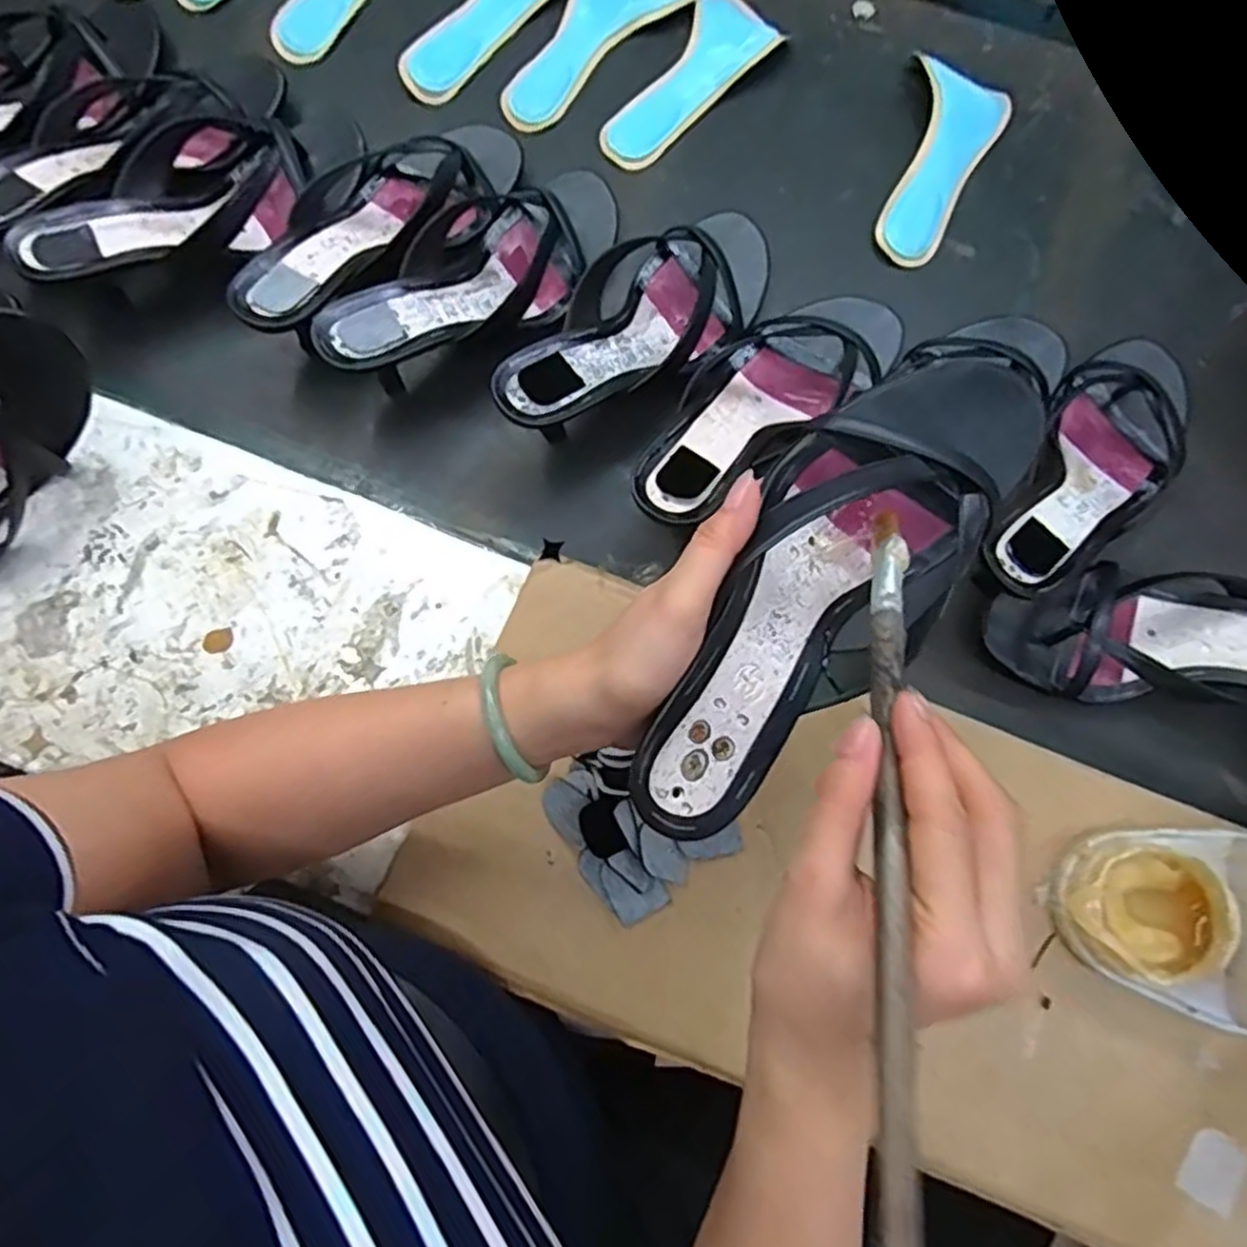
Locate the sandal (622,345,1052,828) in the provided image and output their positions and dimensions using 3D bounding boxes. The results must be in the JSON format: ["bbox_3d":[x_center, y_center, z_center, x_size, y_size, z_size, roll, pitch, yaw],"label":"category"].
[{"bbox_3d":[0.093,-0.020,0.335,0.091,0.084,0.258,39,80,11],"label":"sandal"}]

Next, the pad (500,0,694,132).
[{"bbox_3d":[-0.039,-0.498,0.636,0.091,0.009,0.208,42,81,10],"label":"pad"}]

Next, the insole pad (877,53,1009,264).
[{"bbox_3d":[0.255,-0.362,0.596,0.076,0.029,0.179,17,78,5],"label":"insole pad"}]

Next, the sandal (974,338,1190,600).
[{"bbox_3d":[0.313,-0.103,0.502,0.096,0.053,0.268,41,65,11],"label":"sandal"}]

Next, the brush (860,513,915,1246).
[{"bbox_3d":[0.087,0.059,0.245,0.013,0.006,0.264,11,54,4],"label":"brush"}]

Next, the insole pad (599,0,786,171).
[{"bbox_3d":[0.045,-0.450,0.618,0.188,0.011,0.078,-44,81,-6],"label":"insole pad"}]

